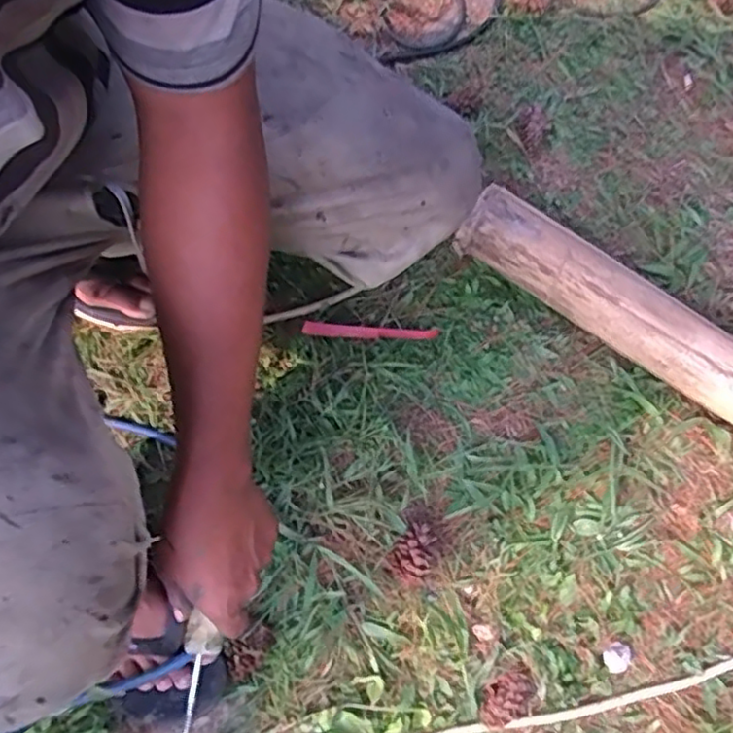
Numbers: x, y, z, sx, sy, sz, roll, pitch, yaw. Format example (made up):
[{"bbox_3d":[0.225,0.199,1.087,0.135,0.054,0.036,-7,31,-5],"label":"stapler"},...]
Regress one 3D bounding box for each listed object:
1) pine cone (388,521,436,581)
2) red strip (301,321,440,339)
[{"bbox_3d":[0.051,0.196,0.691,0.041,0.035,0.058,32,72,5],"label":"pine cone"},{"bbox_3d":[0.004,-0.041,0.755,0.156,0.010,0.018,3,73,-1],"label":"red strip"}]

